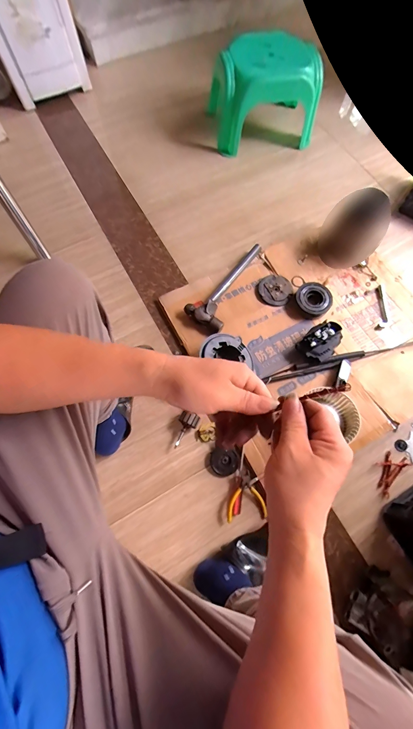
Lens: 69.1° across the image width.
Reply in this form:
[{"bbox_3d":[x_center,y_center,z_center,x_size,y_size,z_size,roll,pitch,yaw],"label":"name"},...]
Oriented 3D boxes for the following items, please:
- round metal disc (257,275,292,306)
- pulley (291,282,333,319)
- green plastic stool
[{"bbox_3d":[0.211,-0.233,0.926,0.096,0.015,0.111,19,68,8],"label":"round metal disc"},{"bbox_3d":[0.319,-0.193,0.903,0.104,0.039,0.103,0,67,0],"label":"pulley"},{"bbox_3d":[0.209,-1.025,1.150,0.358,0.258,0.268,-13,67,-6],"label":"green plastic stool"}]

